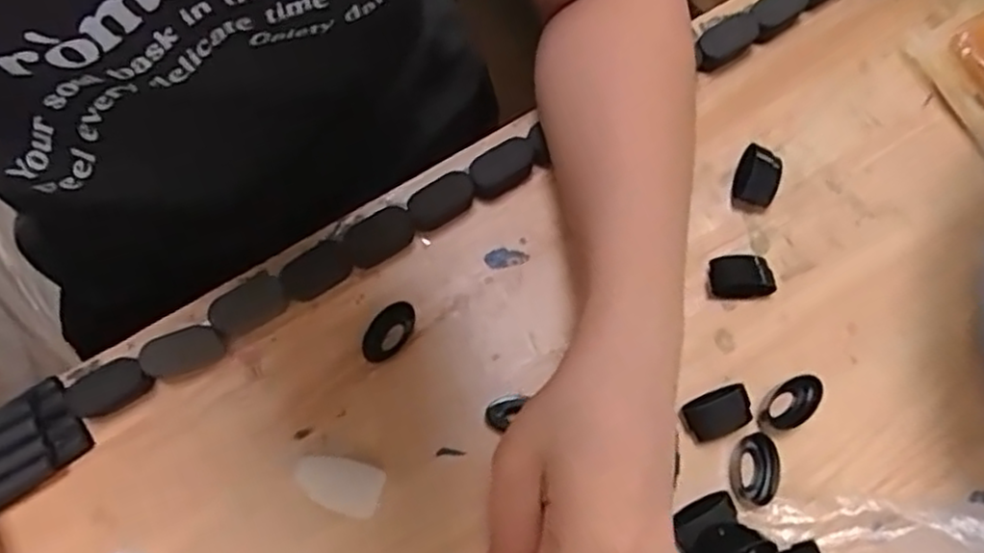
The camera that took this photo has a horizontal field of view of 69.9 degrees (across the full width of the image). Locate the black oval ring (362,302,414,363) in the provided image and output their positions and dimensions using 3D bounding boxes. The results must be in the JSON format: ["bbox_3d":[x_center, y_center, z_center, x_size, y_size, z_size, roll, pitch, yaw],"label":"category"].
[{"bbox_3d":[-0.052,0.030,0.359,0.018,0.019,0.032,32,77,8],"label":"black oval ring"}]

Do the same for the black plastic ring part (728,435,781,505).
[{"bbox_3d":[0.128,0.093,0.341,0.020,0.010,0.032,-1,75,-1],"label":"black plastic ring part"}]

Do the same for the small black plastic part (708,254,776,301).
[{"bbox_3d":[0.131,0.001,0.375,0.032,0.015,0.023,-6,75,-2],"label":"small black plastic part"}]

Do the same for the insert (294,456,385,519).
[{"bbox_3d":[-0.074,0.100,0.339,0.042,0.016,0.023,15,76,3],"label":"insert"}]

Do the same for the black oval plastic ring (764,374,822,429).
[{"bbox_3d":[0.151,0.063,0.353,0.030,0.011,0.019,-39,79,-10],"label":"black oval plastic ring"}]

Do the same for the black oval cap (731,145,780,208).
[{"bbox_3d":[0.144,-0.053,0.383,0.021,0.017,0.033,15,76,3],"label":"black oval cap"}]

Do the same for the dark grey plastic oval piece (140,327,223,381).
[{"bbox_3d":[-0.154,0.039,0.352,0.036,0.016,0.022,-23,77,-6],"label":"dark grey plastic oval piece"}]

